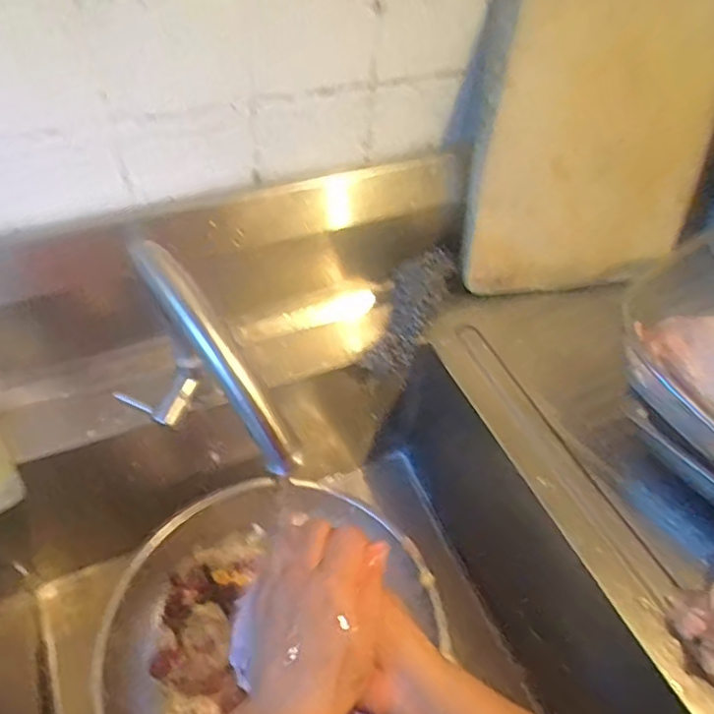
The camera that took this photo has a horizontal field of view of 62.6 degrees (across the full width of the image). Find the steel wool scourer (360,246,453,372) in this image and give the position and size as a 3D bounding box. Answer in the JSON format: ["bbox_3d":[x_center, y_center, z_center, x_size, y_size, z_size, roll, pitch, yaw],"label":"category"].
[{"bbox_3d":[0.055,-0.054,0.613,0.053,0.055,0.164,22,69,14],"label":"steel wool scourer"}]

